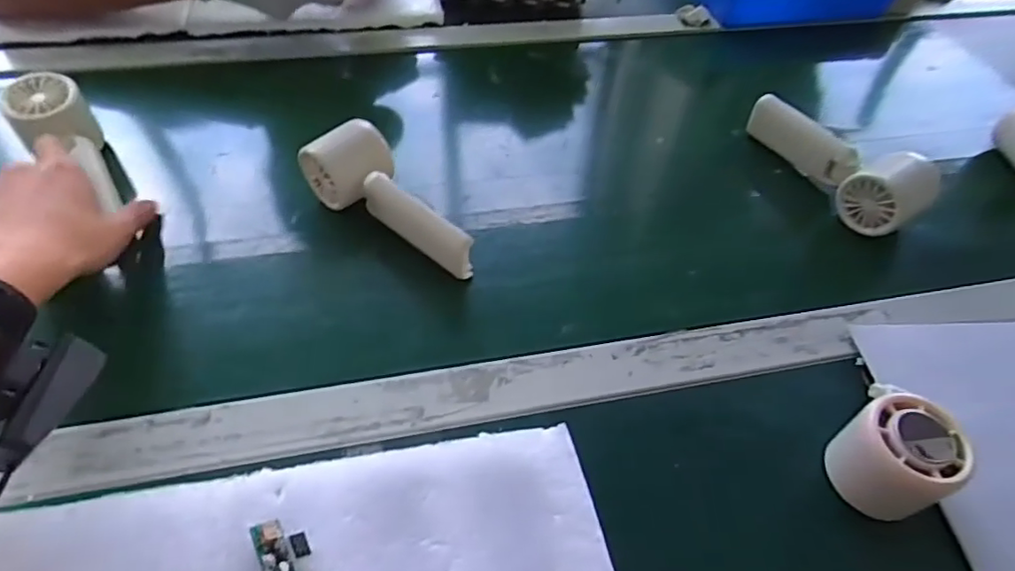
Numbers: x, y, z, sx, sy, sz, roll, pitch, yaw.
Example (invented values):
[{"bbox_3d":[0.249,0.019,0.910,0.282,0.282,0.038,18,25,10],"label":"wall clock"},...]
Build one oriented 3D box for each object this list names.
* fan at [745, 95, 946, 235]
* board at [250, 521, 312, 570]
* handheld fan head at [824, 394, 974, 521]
[{"bbox_3d":[0.294,-0.116,0.520,0.060,0.057,0.163,-15,54,-16],"label":"fan"},{"bbox_3d":[-0.105,0.128,0.281,0.022,0.010,0.039,-23,56,-22],"label":"board"},{"bbox_3d":[0.221,0.097,0.338,0.052,0.056,0.056,-17,54,-18],"label":"handheld fan head"}]

